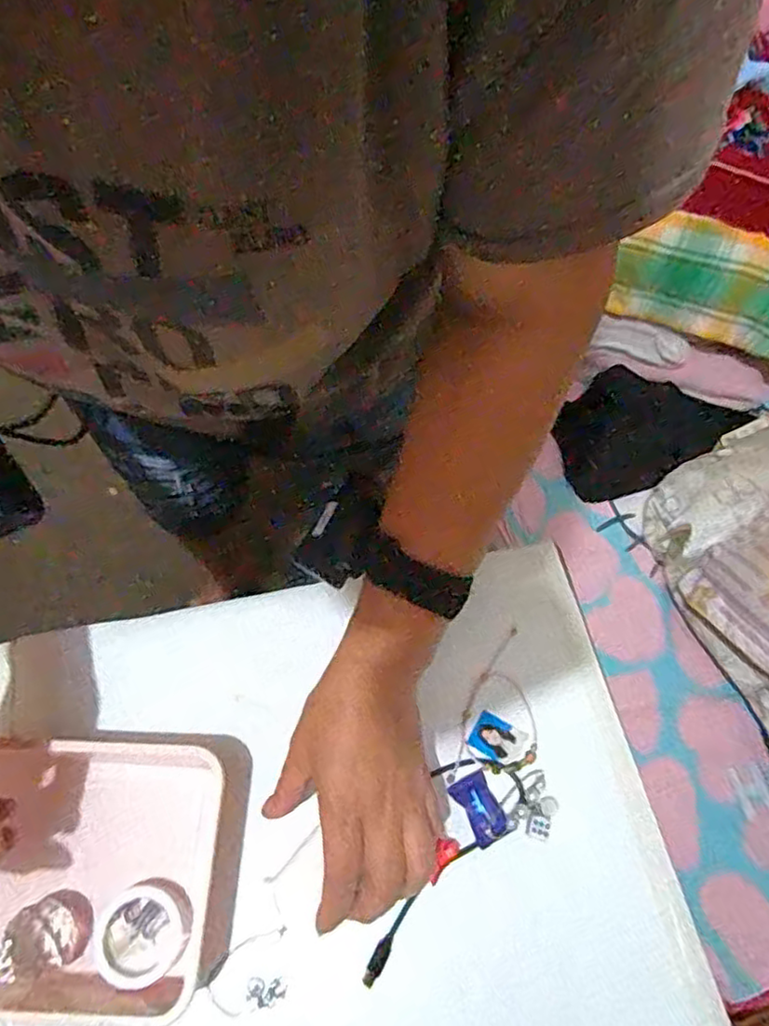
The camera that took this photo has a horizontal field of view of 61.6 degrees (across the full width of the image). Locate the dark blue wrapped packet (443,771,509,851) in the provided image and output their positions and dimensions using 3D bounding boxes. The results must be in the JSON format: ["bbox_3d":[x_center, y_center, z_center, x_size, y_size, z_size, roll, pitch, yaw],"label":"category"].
[{"bbox_3d":[0.062,0.194,0.423,0.026,0.007,0.043,-22,69,-12],"label":"dark blue wrapped packet"}]

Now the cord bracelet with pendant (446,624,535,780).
[{"bbox_3d":[0.086,0.139,0.458,0.052,0.004,0.112,17,66,5],"label":"cord bracelet with pendant"}]

